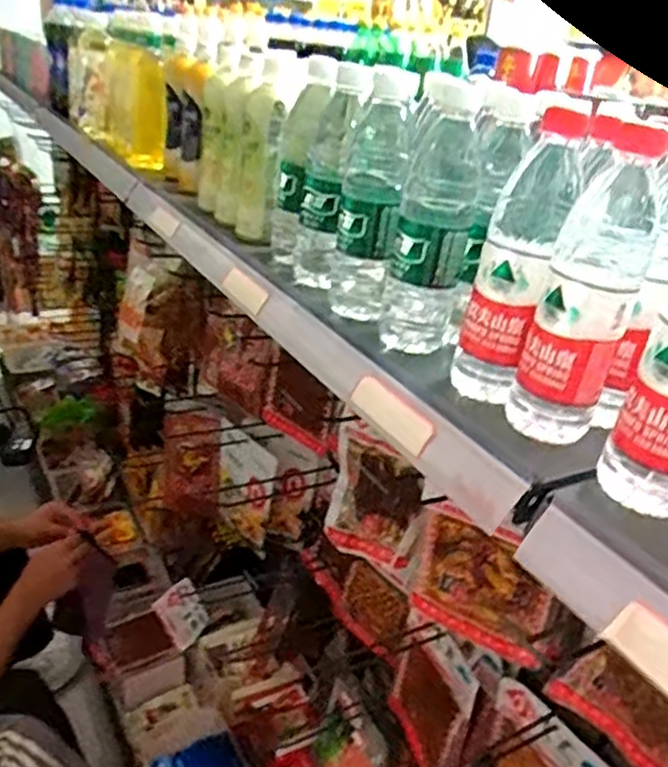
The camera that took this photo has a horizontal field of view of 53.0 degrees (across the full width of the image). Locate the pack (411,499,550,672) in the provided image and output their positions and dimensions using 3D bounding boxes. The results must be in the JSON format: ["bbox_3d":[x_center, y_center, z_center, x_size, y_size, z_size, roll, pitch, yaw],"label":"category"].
[{"bbox_3d":[0.167,0.232,0.762,0.153,0.160,0.019,23,32,28],"label":"pack"}]

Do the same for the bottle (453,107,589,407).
[{"bbox_3d":[0.138,-0.086,0.515,0.055,0.221,0.065,12,28,9],"label":"bottle"}]

